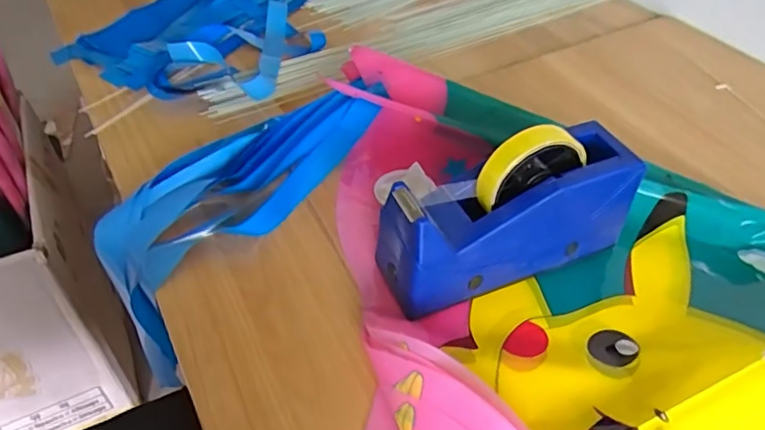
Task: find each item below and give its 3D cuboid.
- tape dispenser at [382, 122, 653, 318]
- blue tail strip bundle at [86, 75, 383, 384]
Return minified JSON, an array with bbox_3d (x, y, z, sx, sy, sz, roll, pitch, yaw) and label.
[{"bbox_3d":[0.100,-0.005,0.432,0.198,0.123,0.061,-15,47,-16],"label":"tape dispenser"},{"bbox_3d":[-0.123,-0.022,0.538,0.330,0.091,0.131,-43,58,-17],"label":"blue tail strip bundle"}]

